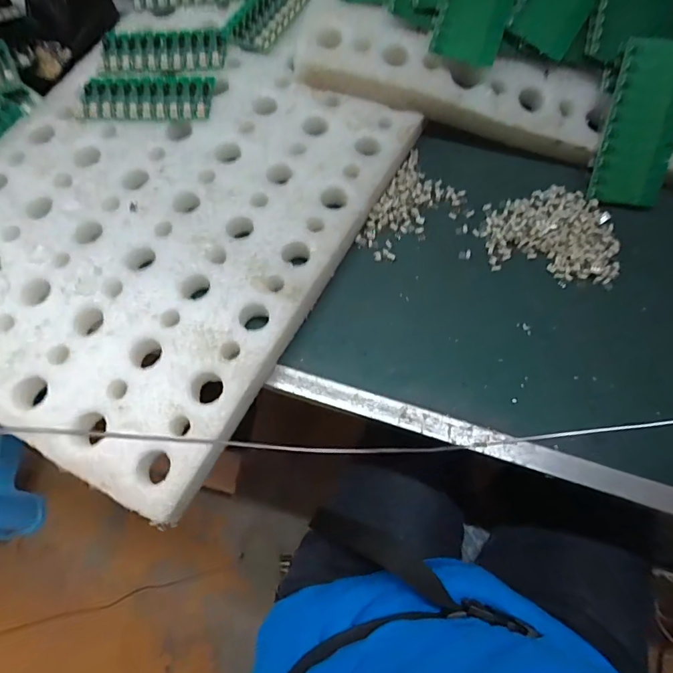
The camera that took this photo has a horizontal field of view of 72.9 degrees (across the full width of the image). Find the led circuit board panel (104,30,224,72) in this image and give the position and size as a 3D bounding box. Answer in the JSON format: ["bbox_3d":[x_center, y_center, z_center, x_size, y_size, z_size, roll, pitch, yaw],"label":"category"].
[{"bbox_3d":[-0.191,-0.317,0.501,0.134,0.007,0.062,-2,68,1],"label":"led circuit board panel"}]

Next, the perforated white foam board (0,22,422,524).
[{"bbox_3d":[-0.179,-0.118,0.432,0.367,0.024,0.431,26,72,10],"label":"perforated white foam board"}]

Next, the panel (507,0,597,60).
[{"bbox_3d":[0.211,-0.320,0.427,0.062,0.011,0.105,32,91,14],"label":"panel"}]

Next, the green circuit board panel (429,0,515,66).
[{"bbox_3d":[0.137,-0.326,0.435,0.066,0.011,0.136,16,86,7],"label":"green circuit board panel"}]

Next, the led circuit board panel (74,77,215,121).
[{"bbox_3d":[-0.200,-0.252,0.477,0.138,0.008,0.060,1,68,3],"label":"led circuit board panel"}]

